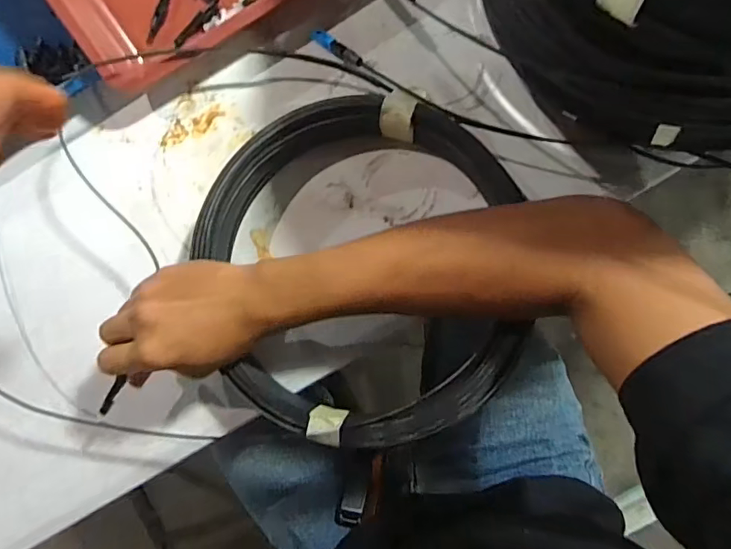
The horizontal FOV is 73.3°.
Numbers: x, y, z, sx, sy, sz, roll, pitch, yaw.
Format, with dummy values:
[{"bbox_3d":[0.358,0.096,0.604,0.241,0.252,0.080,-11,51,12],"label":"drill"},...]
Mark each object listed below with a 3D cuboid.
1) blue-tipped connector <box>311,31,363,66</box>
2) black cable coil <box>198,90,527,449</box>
[{"bbox_3d":[-0.024,-0.193,0.417,0.061,0.008,0.011,42,91,25],"label":"blue-tipped connector"},{"bbox_3d":[-0.004,-0.005,0.383,0.246,0.044,0.260,0,86,6],"label":"black cable coil"}]

